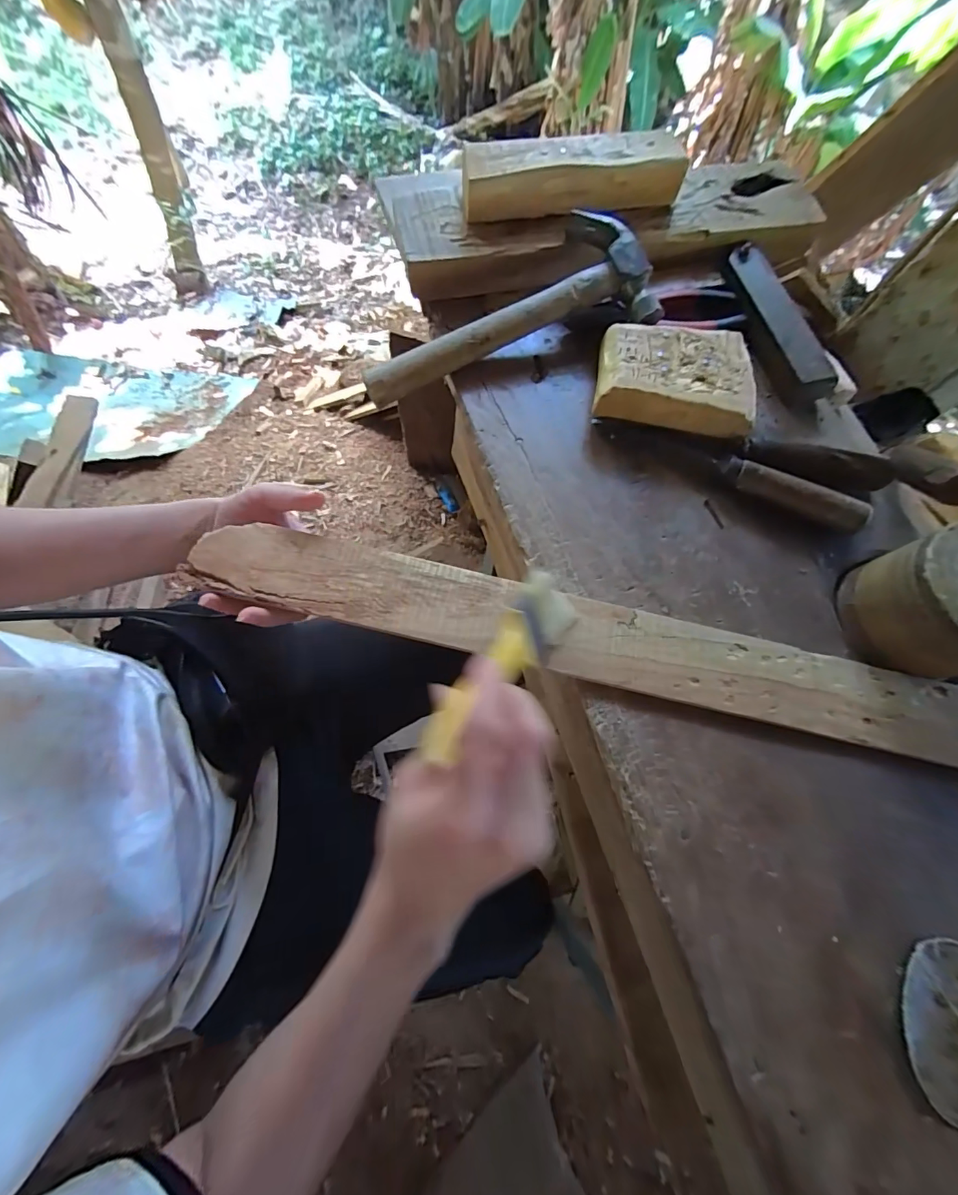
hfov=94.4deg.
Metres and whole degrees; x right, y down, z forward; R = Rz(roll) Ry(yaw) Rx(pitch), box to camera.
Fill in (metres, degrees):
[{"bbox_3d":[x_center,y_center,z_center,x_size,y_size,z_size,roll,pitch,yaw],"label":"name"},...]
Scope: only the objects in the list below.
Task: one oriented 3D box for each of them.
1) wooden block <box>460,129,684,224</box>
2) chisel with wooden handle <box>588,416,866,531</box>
[{"bbox_3d":[0.093,-0.408,0.429,0.214,0.041,0.051,-7,71,-3],"label":"wooden block"},{"bbox_3d":[0.214,-0.111,0.385,0.231,0.025,0.022,26,73,5],"label":"chisel with wooden handle"}]

